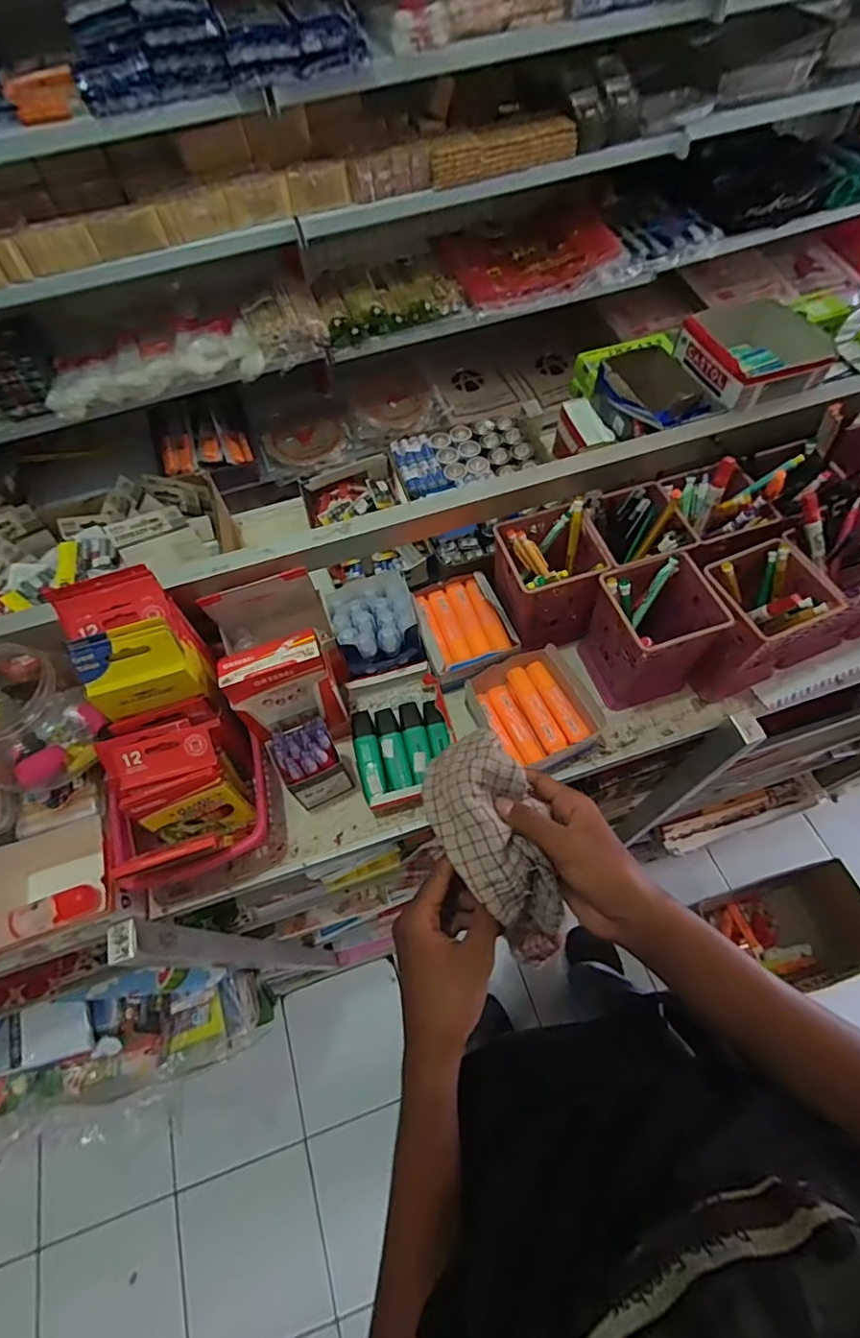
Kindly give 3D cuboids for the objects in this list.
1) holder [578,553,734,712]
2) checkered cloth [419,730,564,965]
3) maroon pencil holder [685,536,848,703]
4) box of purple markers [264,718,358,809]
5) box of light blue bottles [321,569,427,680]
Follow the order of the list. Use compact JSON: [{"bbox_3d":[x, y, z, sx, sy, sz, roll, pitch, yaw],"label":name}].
[{"bbox_3d":[0.236,-0.034,0.594,0.095,0.135,0.104,-17,61,-6],"label":"holder"},{"bbox_3d":[0.062,0.158,0.449,0.081,0.074,0.199,-24,96,-10],"label":"checkered cloth"},{"bbox_3d":[0.339,-0.047,0.590,0.106,0.139,0.094,-24,62,-10],"label":"maroon pencil holder"},{"bbox_3d":[-0.120,0.101,0.562,0.057,0.105,0.051,-23,62,-9],"label":"box of purple markers"},{"bbox_3d":[-0.063,-0.048,0.632,0.091,0.077,0.089,-19,62,-7],"label":"box of light blue bottles"}]

